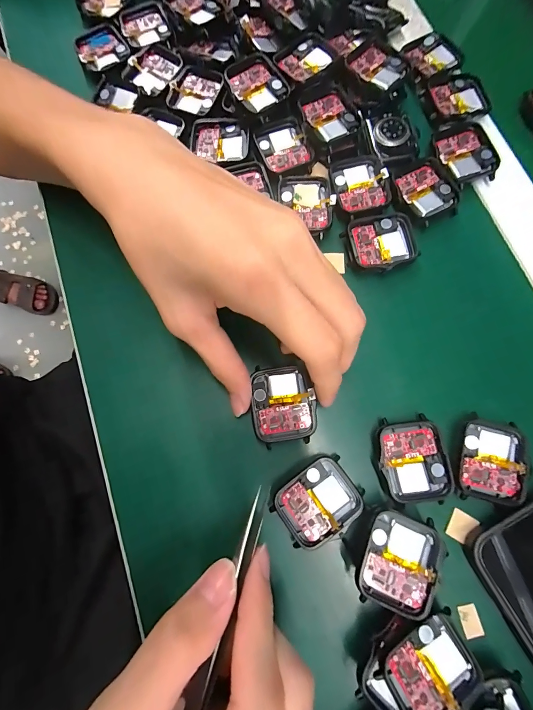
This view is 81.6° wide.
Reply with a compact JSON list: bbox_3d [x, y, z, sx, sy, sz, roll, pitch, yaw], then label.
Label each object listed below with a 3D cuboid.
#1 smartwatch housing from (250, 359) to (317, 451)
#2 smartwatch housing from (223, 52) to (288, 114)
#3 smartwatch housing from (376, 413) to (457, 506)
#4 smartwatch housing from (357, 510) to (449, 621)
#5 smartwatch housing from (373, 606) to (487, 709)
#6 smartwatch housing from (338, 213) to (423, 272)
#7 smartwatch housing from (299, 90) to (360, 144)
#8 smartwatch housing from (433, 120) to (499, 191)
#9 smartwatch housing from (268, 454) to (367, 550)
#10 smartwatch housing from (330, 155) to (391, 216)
[{"bbox_3d":[0.010,0.029,0.183,0.036,0.009,0.044,-6,78,-2],"label":"smartwatch housing"},{"bbox_3d":[-0.007,-0.193,0.223,0.037,0.012,0.040,-28,79,-6],"label":"smartwatch housing"},{"bbox_3d":[0.084,0.061,0.178,0.037,0.010,0.045,-6,78,-2],"label":"smartwatch housing"},{"bbox_3d":[0.069,0.106,0.160,0.036,0.014,0.043,24,78,5],"label":"smartwatch housing"},{"bbox_3d":[0.079,0.152,0.149,0.044,0.016,0.035,-31,79,-7],"label":"smartwatch housing"},{"bbox_3d":[0.077,-0.074,0.206,0.045,0.007,0.039,-10,78,-3],"label":"smartwatch housing"},{"bbox_3d":[0.045,-0.168,0.218,0.033,0.008,0.037,-29,79,-7],"label":"smartwatch housing"},{"bbox_3d":[0.141,-0.143,0.218,0.039,0.005,0.047,-12,78,-3],"label":"smartwatch housing"},{"bbox_3d":[0.029,0.082,0.173,0.046,0.007,0.037,-37,80,-8],"label":"smartwatch housing"},{"bbox_3d":[0.066,-0.118,0.214,0.036,0.007,0.043,-11,78,-3],"label":"smartwatch housing"}]

